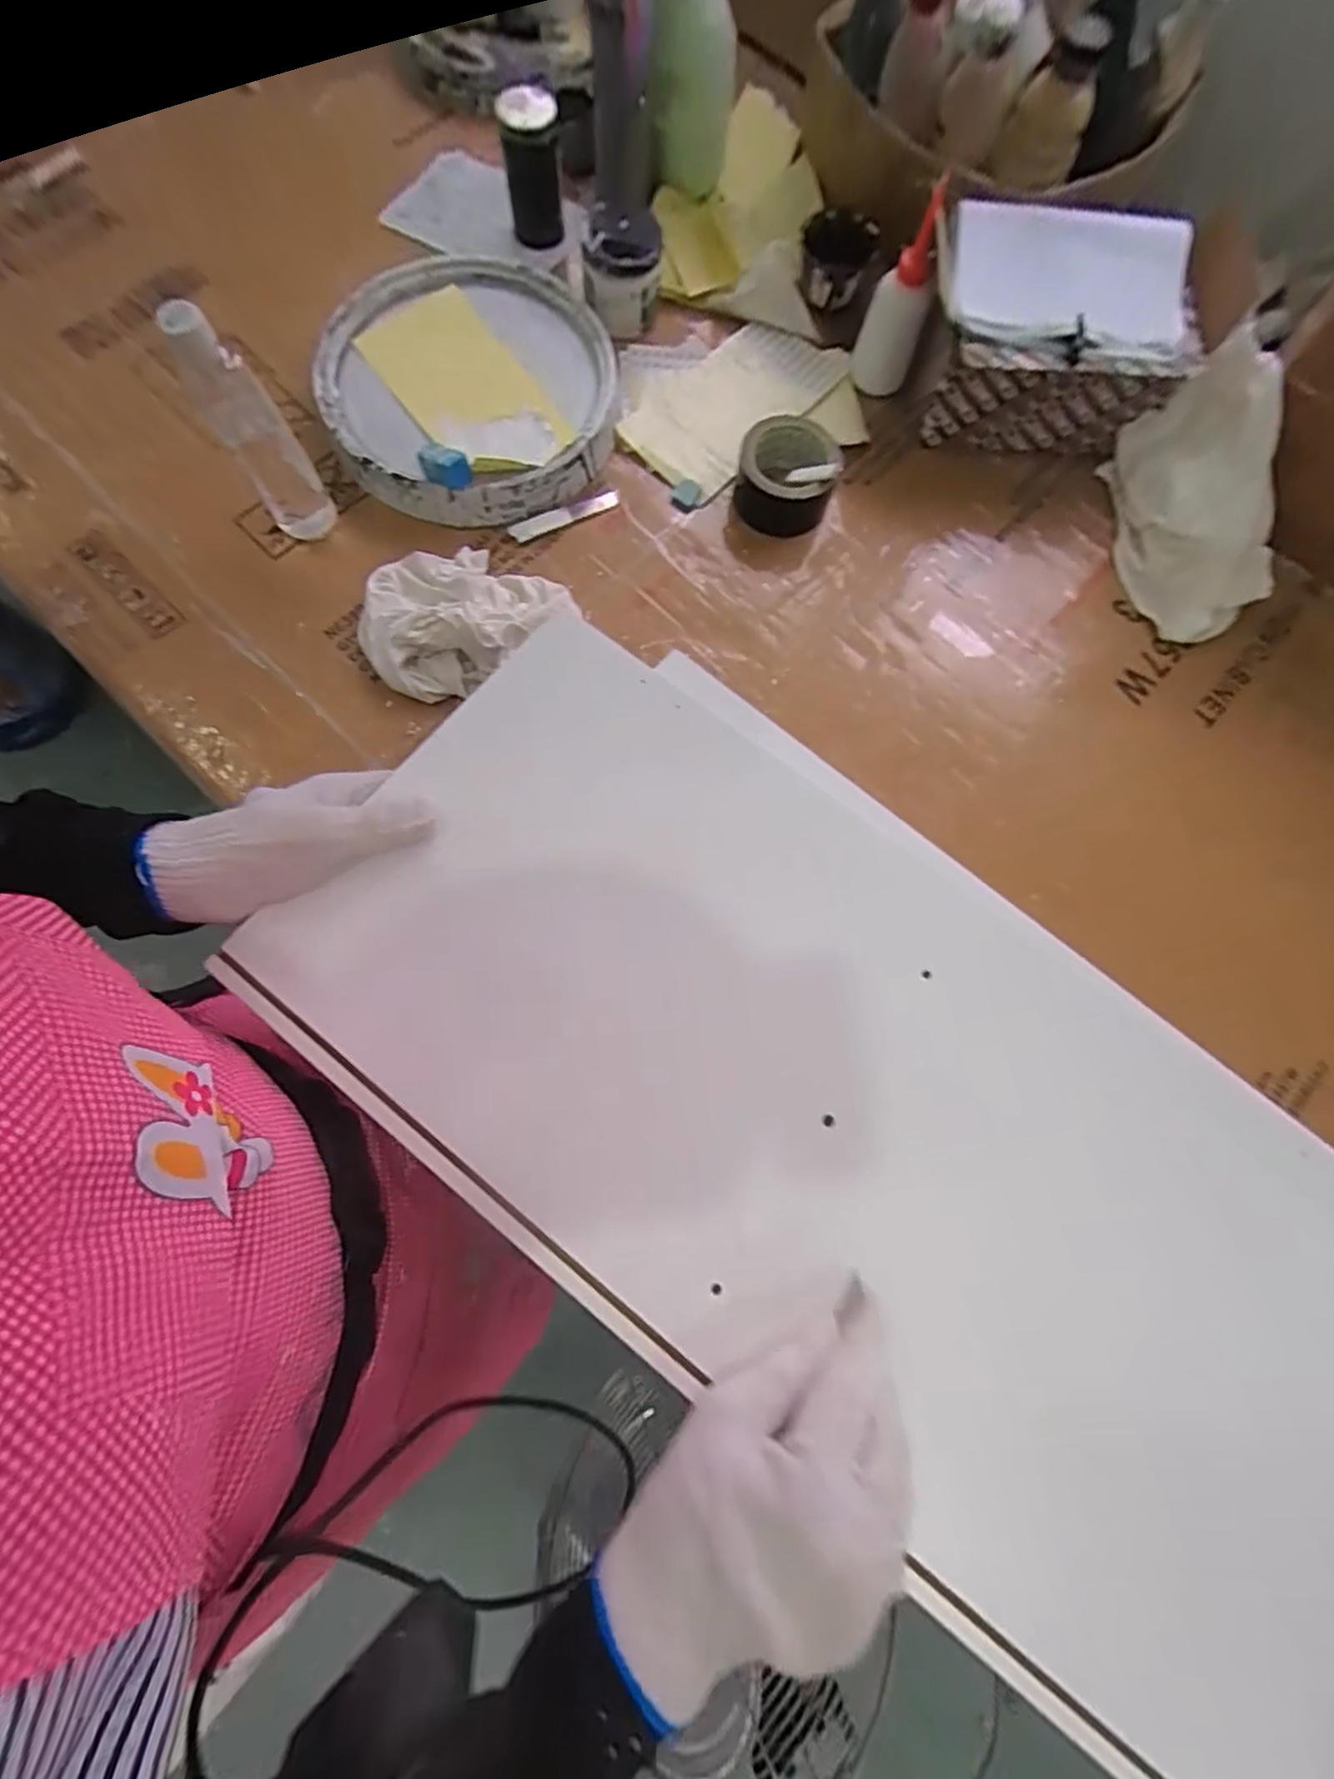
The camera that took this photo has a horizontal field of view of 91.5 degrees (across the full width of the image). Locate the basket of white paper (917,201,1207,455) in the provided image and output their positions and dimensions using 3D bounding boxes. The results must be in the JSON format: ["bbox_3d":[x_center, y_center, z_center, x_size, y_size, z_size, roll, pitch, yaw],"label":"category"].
[{"bbox_3d":[0.356,-0.504,0.616,0.234,0.142,0.112,2,76,-1],"label":"basket of white paper"}]

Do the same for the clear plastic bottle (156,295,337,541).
[{"bbox_3d":[-0.361,-0.399,0.555,0.055,0.184,0.059,-34,79,-9],"label":"clear plastic bottle"}]

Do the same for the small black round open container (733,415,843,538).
[{"bbox_3d":[0.117,-0.397,0.625,0.094,0.058,0.087,21,76,4],"label":"small black round open container"}]

